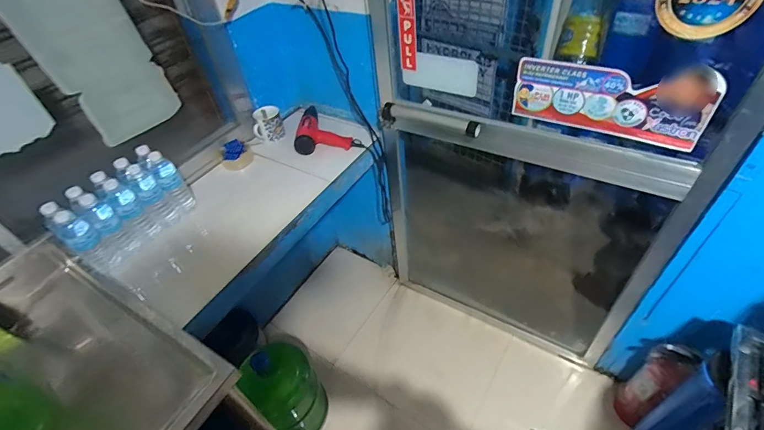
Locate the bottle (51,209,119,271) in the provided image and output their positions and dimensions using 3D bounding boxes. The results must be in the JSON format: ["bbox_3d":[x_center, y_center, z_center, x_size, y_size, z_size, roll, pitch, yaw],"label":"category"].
[{"bbox_3d":[-0.770,0.066,0.986,0.076,0.218,0.067,22,53,25],"label":"bottle"}]

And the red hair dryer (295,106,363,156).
[{"bbox_3d":[-0.190,-0.330,1.385,0.227,0.071,0.250,-5,46,2],"label":"red hair dryer"}]

